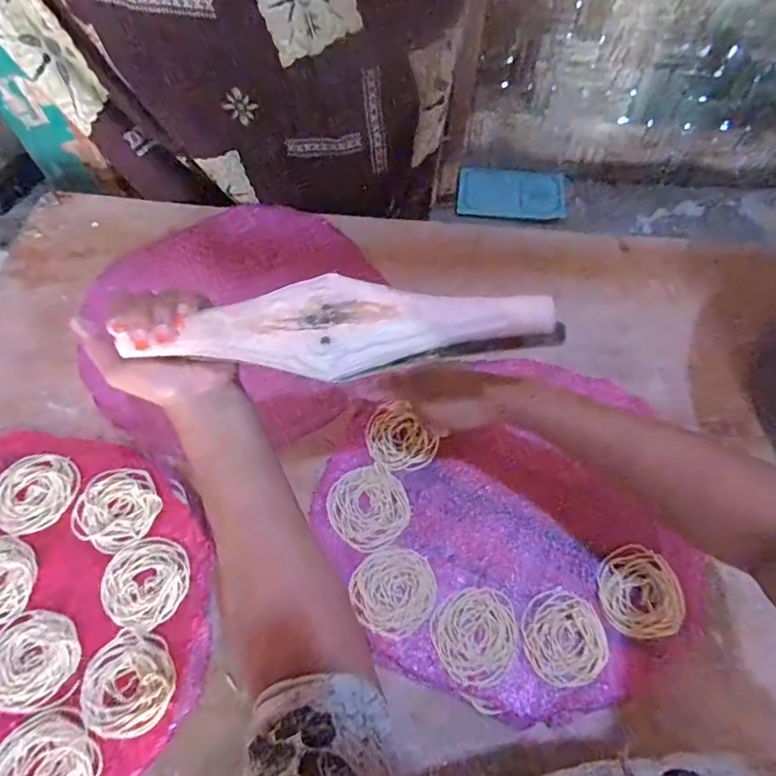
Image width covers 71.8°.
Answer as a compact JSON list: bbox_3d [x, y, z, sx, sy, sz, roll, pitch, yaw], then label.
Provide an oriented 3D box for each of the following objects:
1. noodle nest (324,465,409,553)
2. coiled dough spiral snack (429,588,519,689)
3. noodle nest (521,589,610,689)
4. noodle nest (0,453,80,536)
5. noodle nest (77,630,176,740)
[{"bbox_3d":[-0.018,0.115,0.521,0.073,0.004,0.077,1,62,-2],"label":"noodle nest"},{"bbox_3d":[0.079,0.219,0.474,0.074,0.004,0.075,1,62,-2],"label":"coiled dough spiral snack"},{"bbox_3d":[0.156,0.220,0.474,0.071,0.006,0.074,-7,63,-6],"label":"noodle nest"},{"bbox_3d":[-0.338,0.099,0.511,0.075,0.007,0.076,1,62,-2],"label":"noodle nest"},{"bbox_3d":[-0.216,0.245,0.445,0.072,0.011,0.078,1,62,-2],"label":"noodle nest"}]

